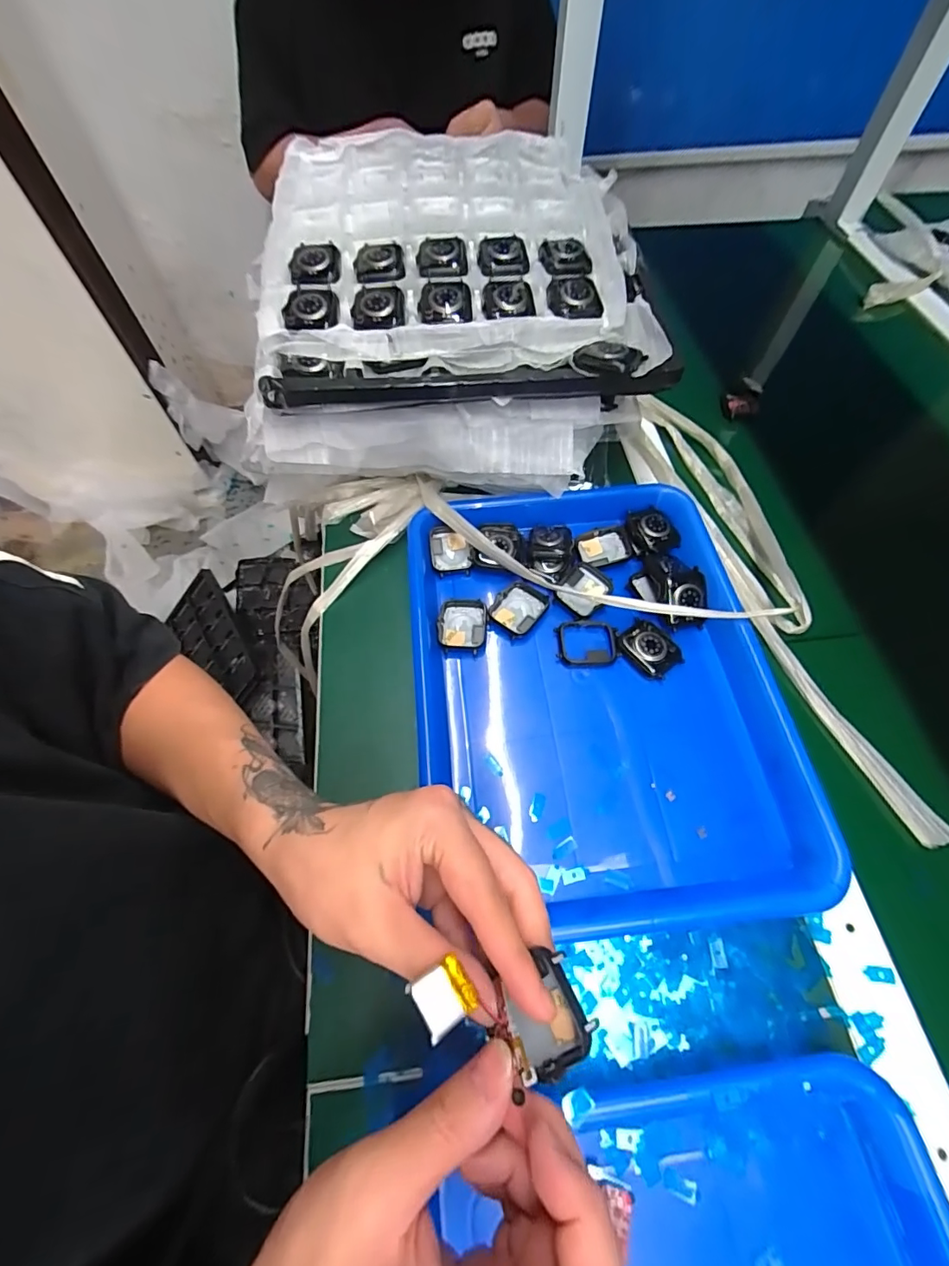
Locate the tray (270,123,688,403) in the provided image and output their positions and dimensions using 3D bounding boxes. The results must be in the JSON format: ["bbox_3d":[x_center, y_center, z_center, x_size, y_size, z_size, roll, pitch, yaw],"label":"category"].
[{"bbox_3d":[-0.027,-0.323,0.416,0.326,0.051,0.328,-5,61,-1],"label":"tray"}]

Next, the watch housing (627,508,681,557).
[{"bbox_3d":[0.155,-0.089,0.423,0.037,0.016,0.043,-13,63,-6],"label":"watch housing"}]

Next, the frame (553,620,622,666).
[{"bbox_3d":[0.087,0.007,0.377,0.048,0.006,0.036,0,62,1],"label":"frame"}]

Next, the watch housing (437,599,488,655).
[{"bbox_3d":[-0.009,-0.006,0.386,0.039,0.006,0.043,-2,62,0],"label":"watch housing"}]

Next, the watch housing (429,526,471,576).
[{"bbox_3d":[-0.022,-0.073,0.422,0.033,0.010,0.042,-11,63,-4],"label":"watch housing"}]

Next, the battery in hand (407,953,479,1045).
[{"bbox_3d":[-0.011,0.135,0.180,0.020,0.004,0.019,-19,49,-32],"label":"battery in hand"}]

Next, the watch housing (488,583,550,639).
[{"bbox_3d":[0.035,-0.020,0.392,0.039,0.006,0.044,34,68,17],"label":"watch housing"}]

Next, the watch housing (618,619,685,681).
[{"bbox_3d":[0.136,0.011,0.373,0.037,0.011,0.044,-37,67,-17],"label":"watch housing"}]

